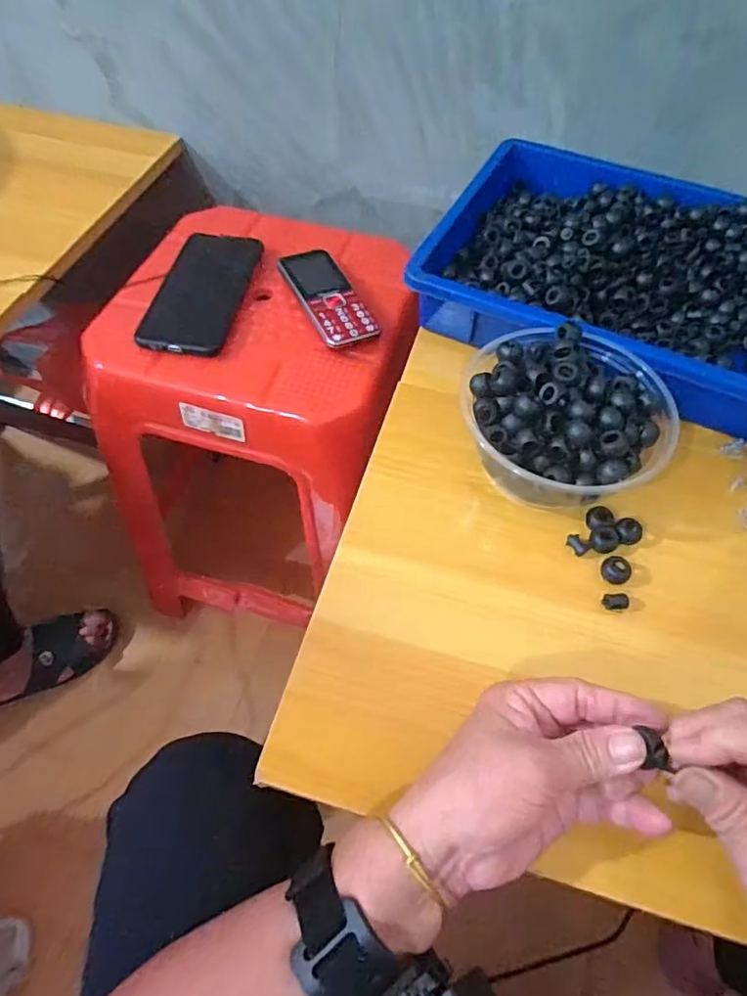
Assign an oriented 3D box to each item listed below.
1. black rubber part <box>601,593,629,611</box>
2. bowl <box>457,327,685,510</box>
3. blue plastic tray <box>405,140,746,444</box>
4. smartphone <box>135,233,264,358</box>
[{"bbox_3d":[0.149,0.063,0.355,0.014,0.008,0.010,3,57,-1],"label":"black rubber part"},{"bbox_3d":[0.123,-0.051,0.385,0.123,0.069,0.121,1,57,-2],"label":"bowl"},{"bbox_3d":[0.236,-0.173,0.476,0.363,0.061,0.267,24,59,13],"label":"blue plastic tray"},{"bbox_3d":[-0.160,-0.194,0.539,0.078,0.014,0.153,11,57,5],"label":"smartphone"}]

